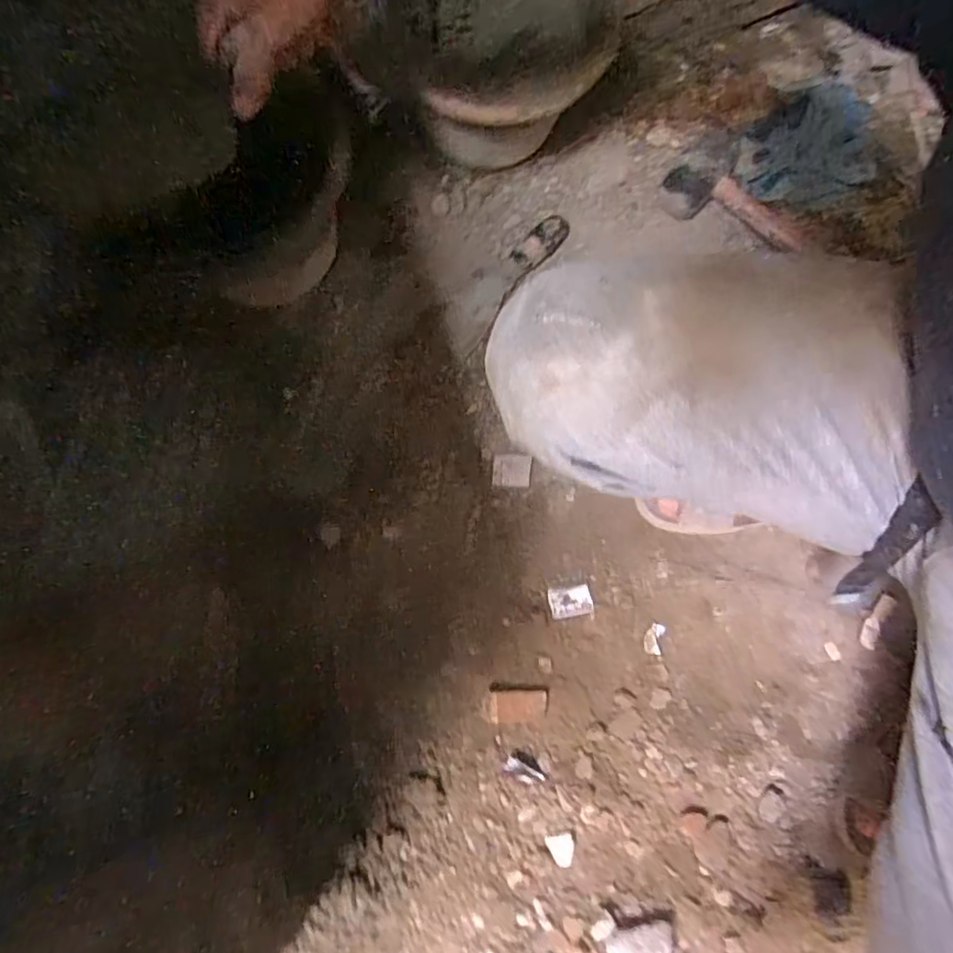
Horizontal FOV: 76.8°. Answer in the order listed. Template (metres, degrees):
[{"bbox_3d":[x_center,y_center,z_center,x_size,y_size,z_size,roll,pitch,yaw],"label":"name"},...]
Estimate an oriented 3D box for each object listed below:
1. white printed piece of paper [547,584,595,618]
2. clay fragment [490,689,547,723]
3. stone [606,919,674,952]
[{"bbox_3d":[0.095,0.126,0.605,0.043,0.004,0.031,-6,77,0],"label":"white printed piece of paper"},{"bbox_3d":[0.041,0.219,0.579,0.053,0.015,0.029,-6,77,1],"label":"clay fragment"},{"bbox_3d":[0.144,0.416,0.528,0.057,0.021,0.037,-7,77,0],"label":"stone"}]

